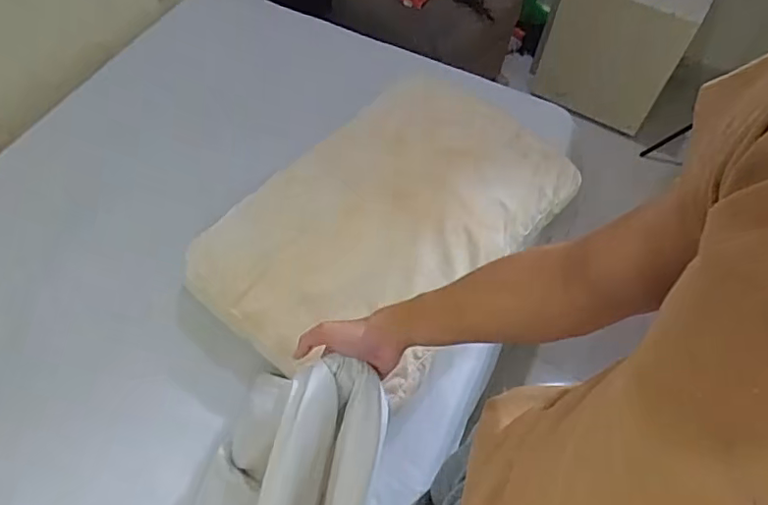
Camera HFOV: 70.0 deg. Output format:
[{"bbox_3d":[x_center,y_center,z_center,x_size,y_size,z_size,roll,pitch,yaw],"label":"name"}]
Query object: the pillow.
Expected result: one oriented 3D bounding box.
[{"bbox_3d":[0.017,-0.077,0.900,0.386,0.133,0.592,37,64,18],"label":"pillow"}]

